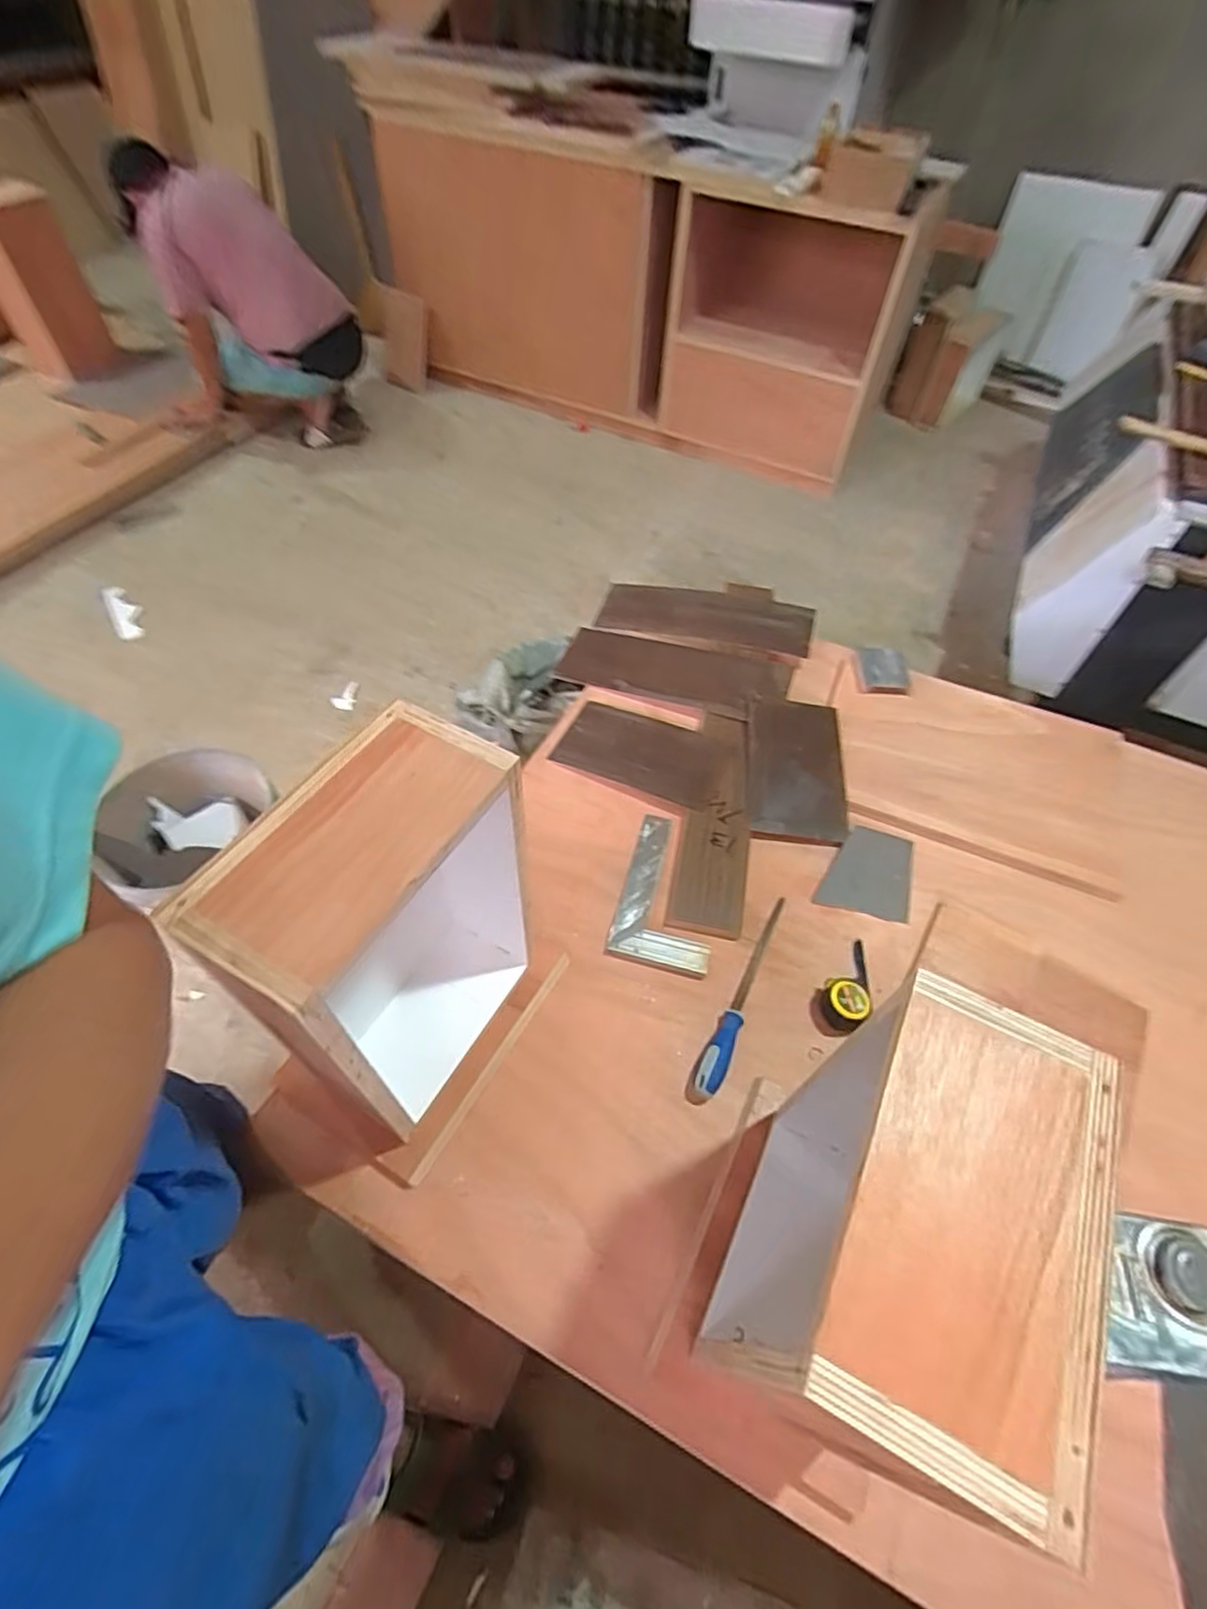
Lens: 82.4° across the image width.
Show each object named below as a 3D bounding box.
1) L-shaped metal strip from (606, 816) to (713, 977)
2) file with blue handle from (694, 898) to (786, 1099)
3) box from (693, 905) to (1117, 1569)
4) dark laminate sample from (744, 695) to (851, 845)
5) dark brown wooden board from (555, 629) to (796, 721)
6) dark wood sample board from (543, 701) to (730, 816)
[{"bbox_3d":[0.099,0.123,1.005,0.140,0.010,0.234,14,54,7],"label":"L-shaped metal strip"},{"bbox_3d":[0.186,0.242,0.909,0.032,0.025,0.301,23,56,13],"label":"file with blue handle"},{"bbox_3d":[0.226,0.345,0.579,0.139,0.427,0.313,22,57,16],"label":"box"},{"bbox_3d":[0.312,-0.068,1.128,0.152,0.016,0.276,5,54,0],"label":"dark laminate sample"},{"bbox_3d":[0.123,-0.246,1.282,0.423,0.014,0.159,15,59,17],"label":"dark brown wooden board"},{"bbox_3d":[0.067,-0.091,1.171,0.276,0.017,0.160,22,56,13],"label":"dark wood sample board"}]

